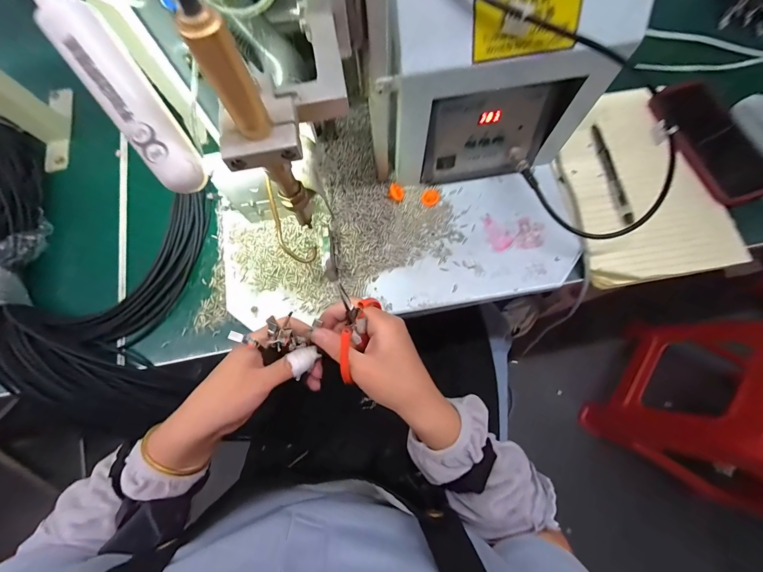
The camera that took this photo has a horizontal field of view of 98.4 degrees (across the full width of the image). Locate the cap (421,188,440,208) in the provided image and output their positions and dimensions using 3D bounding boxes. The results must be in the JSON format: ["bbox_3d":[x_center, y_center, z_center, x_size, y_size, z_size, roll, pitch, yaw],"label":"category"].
[{"bbox_3d":[0.057,-0.104,0.383,0.020,0.007,0.025,28,79,7],"label":"cap"}]

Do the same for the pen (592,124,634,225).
[{"bbox_3d":[0.274,-0.135,0.390,0.009,0.014,0.137,-6,77,0],"label":"pen"}]

